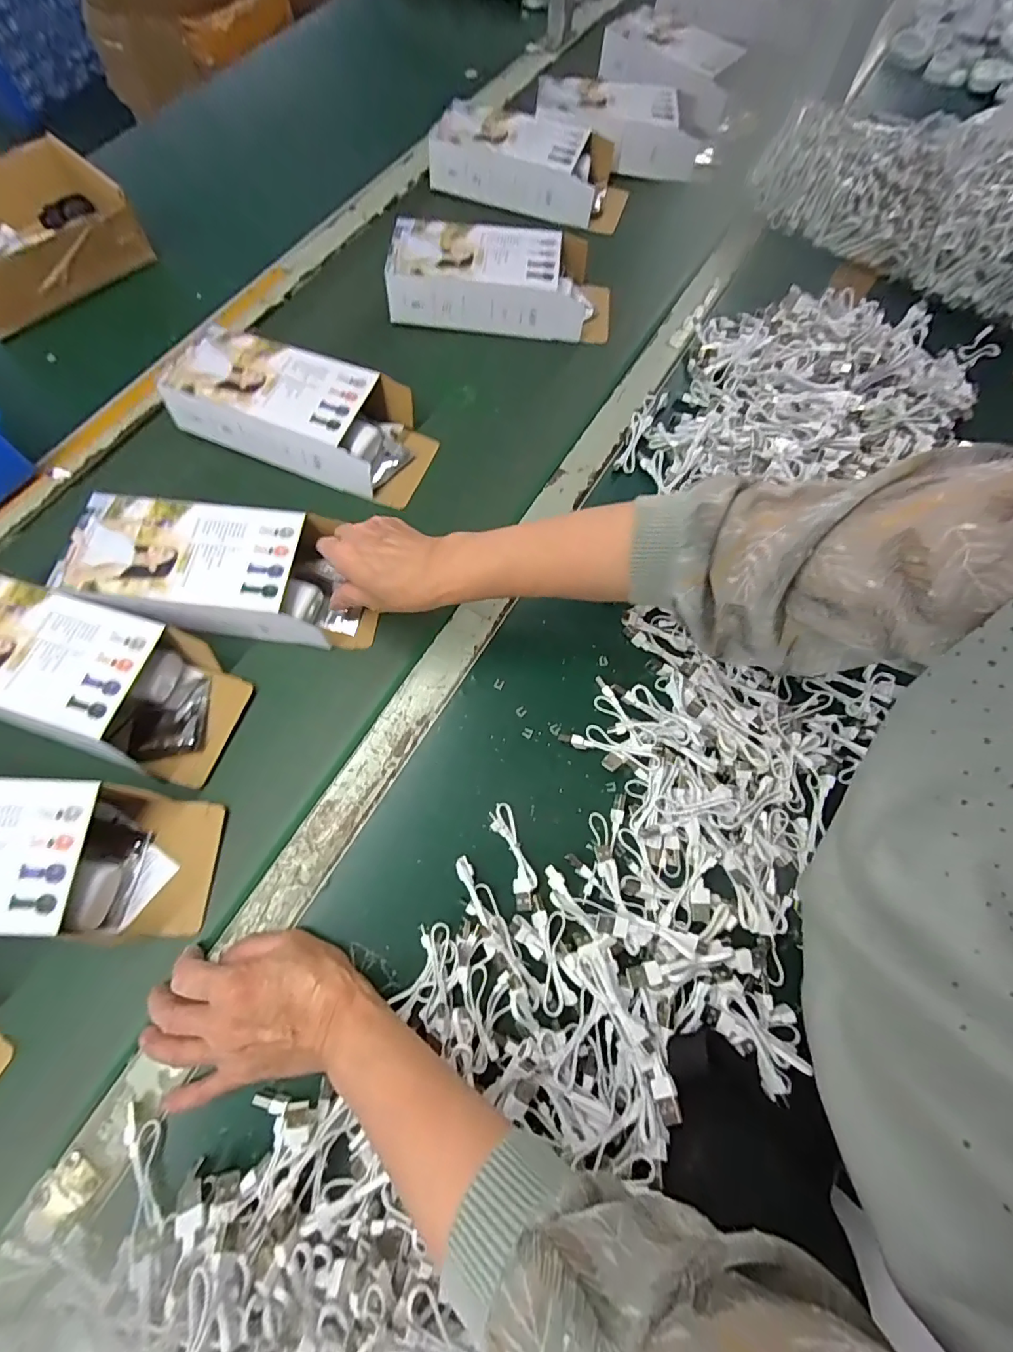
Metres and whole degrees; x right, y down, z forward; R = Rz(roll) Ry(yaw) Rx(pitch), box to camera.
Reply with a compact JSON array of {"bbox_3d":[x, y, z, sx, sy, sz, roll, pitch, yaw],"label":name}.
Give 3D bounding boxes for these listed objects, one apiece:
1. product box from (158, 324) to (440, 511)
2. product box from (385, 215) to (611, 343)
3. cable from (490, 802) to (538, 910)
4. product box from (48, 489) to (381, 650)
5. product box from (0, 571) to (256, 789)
[{"bbox_3d":[-0.204,-0.265,0.515,0.260,0.055,0.112,21,73,4],"label":"product box"},{"bbox_3d":[-0.004,-0.465,0.590,0.252,0.064,0.116,5,73,-1],"label":"product box"},{"bbox_3d":[0.006,0.136,0.387,0.020,0.012,0.077,-18,74,-8],"label":"cable"},{"bbox_3d":[-0.243,-0.091,0.448,0.245,0.053,0.109,5,73,-1],"label":"product box"},{"bbox_3d":[-0.351,-0.004,0.413,0.252,0.057,0.109,18,73,3],"label":"product box"}]

